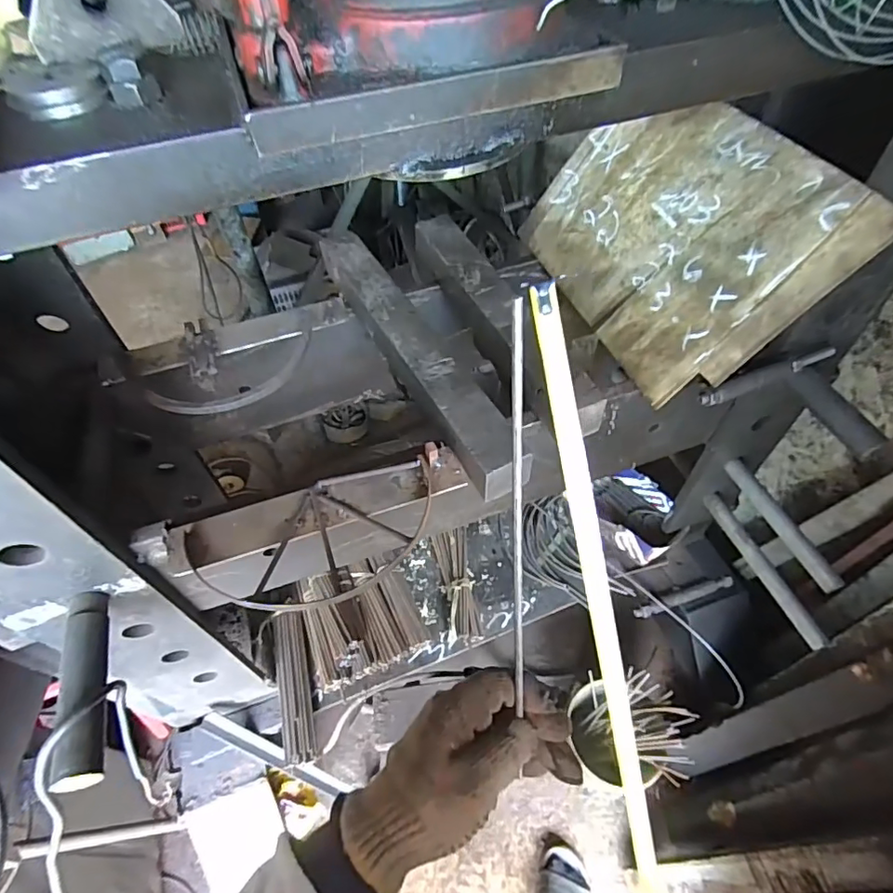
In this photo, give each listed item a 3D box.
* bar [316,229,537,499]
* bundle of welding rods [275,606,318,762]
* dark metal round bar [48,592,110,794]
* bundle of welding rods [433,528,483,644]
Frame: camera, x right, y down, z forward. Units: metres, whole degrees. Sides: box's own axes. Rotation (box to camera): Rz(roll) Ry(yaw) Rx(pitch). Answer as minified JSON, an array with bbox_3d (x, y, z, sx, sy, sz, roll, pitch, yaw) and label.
[{"bbox_3d":[-0.046,-0.112,0.600,0.063,0.044,0.432,-25,55,-14],"label":"bar"},{"bbox_3d":[-0.266,0.411,0.935,0.049,0.032,0.253,-14,53,-7],"label":"bundle of welding rods"},{"bbox_3d":[-0.311,0.203,0.461,0.035,0.031,0.157,-16,53,-8],"label":"dark metal round bar"},{"bbox_3d":[0.020,0.258,1.042,0.066,0.042,0.224,-8,53,-2],"label":"bundle of welding rods"}]

